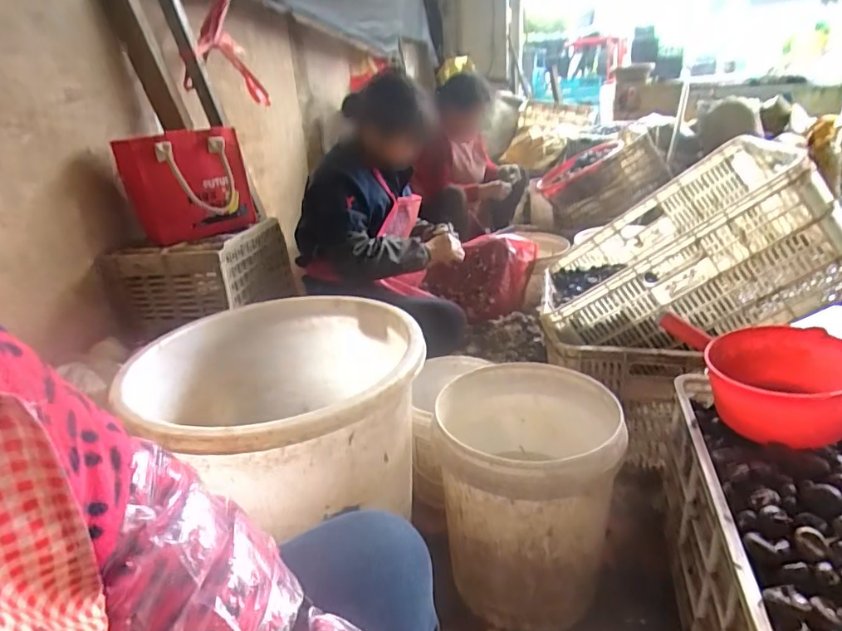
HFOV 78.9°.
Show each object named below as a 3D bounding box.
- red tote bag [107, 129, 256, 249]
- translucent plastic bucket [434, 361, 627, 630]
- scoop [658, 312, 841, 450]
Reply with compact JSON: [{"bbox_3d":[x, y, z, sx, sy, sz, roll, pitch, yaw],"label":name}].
[{"bbox_3d":[-0.539,-0.304,1.199,0.277,0.232,0.157,-15,26,-24],"label":"red tote bag"},{"bbox_3d":[0.188,0.303,0.905,0.278,0.336,0.304,-3,23,1],"label":"translucent plastic bucket"},{"bbox_3d":[0.529,0.100,0.829,0.265,0.104,0.189,9,26,27],"label":"scoop"}]

